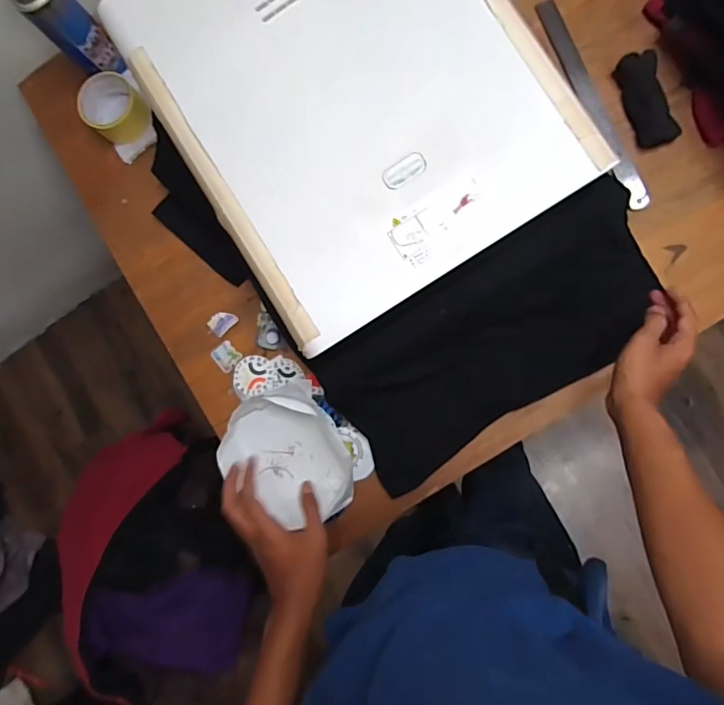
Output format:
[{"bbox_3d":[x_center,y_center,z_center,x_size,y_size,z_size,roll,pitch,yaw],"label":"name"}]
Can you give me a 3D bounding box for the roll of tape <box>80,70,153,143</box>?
[{"bbox_3d":[-0.382,-0.376,0.739,0.085,0.041,0.096,-43,83,3],"label":"roll of tape"}]

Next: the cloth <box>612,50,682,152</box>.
[{"bbox_3d":[0.385,-0.344,0.651,0.047,0.023,0.125,-16,85,6],"label":"cloth"}]

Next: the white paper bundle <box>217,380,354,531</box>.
[{"bbox_3d":[-0.107,0.152,0.676,0.165,0.059,0.185,-27,84,5],"label":"white paper bundle"}]

